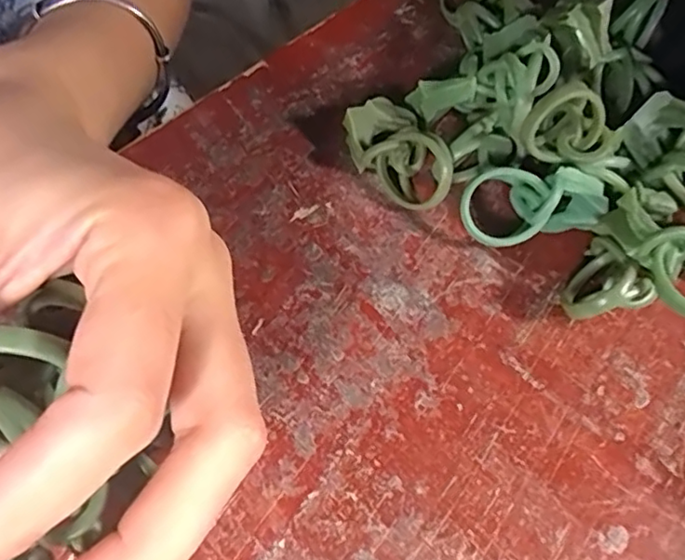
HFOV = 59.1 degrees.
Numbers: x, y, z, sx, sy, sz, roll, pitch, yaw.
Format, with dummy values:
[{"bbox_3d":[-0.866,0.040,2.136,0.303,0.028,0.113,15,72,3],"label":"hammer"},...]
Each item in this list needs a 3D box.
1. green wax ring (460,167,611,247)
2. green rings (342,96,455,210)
[{"bbox_3d":[0.059,-0.021,0.192,0.043,0.024,0.021,4,60,-2],"label":"green wax ring"},{"bbox_3d":[0.017,-0.042,0.199,0.023,0.024,0.045,-16,62,-13],"label":"green rings"}]

